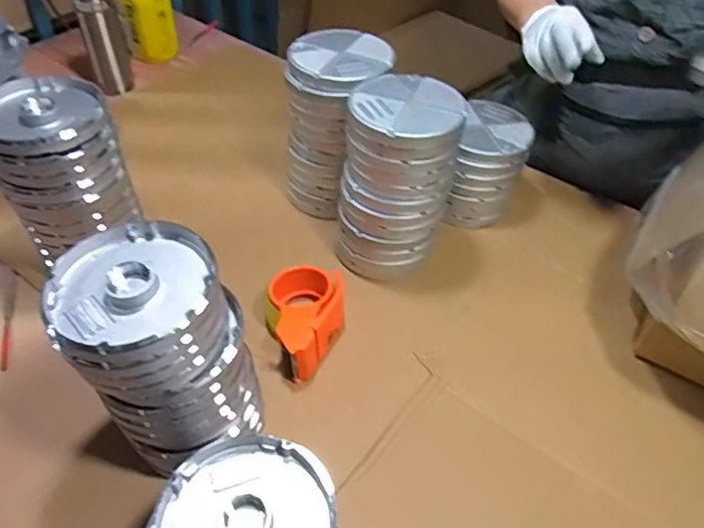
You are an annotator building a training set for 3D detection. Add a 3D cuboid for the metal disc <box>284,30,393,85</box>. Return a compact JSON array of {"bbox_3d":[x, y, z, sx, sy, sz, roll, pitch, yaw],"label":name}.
[{"bbox_3d":[-0.013,-0.277,0.771,0.129,0.011,0.129,1,46,-1],"label":"metal disc"}]

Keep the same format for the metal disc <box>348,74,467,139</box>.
[{"bbox_3d":[0.063,-0.189,0.685,0.129,0.014,0.129,-10,47,-12],"label":"metal disc"}]

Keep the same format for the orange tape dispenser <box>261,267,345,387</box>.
[{"bbox_3d":[-0.052,0.067,0.707,0.095,0.060,0.135,-7,47,-10],"label":"orange tape dispenser"}]

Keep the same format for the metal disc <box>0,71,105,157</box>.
[{"bbox_3d":[-0.351,-0.174,0.658,0.126,0.019,0.147,-24,52,-24],"label":"metal disc"}]

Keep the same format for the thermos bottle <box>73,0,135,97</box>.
[{"bbox_3d":[-0.452,-0.416,1.066,0.073,0.196,0.064,-19,50,-20],"label":"thermos bottle"}]

